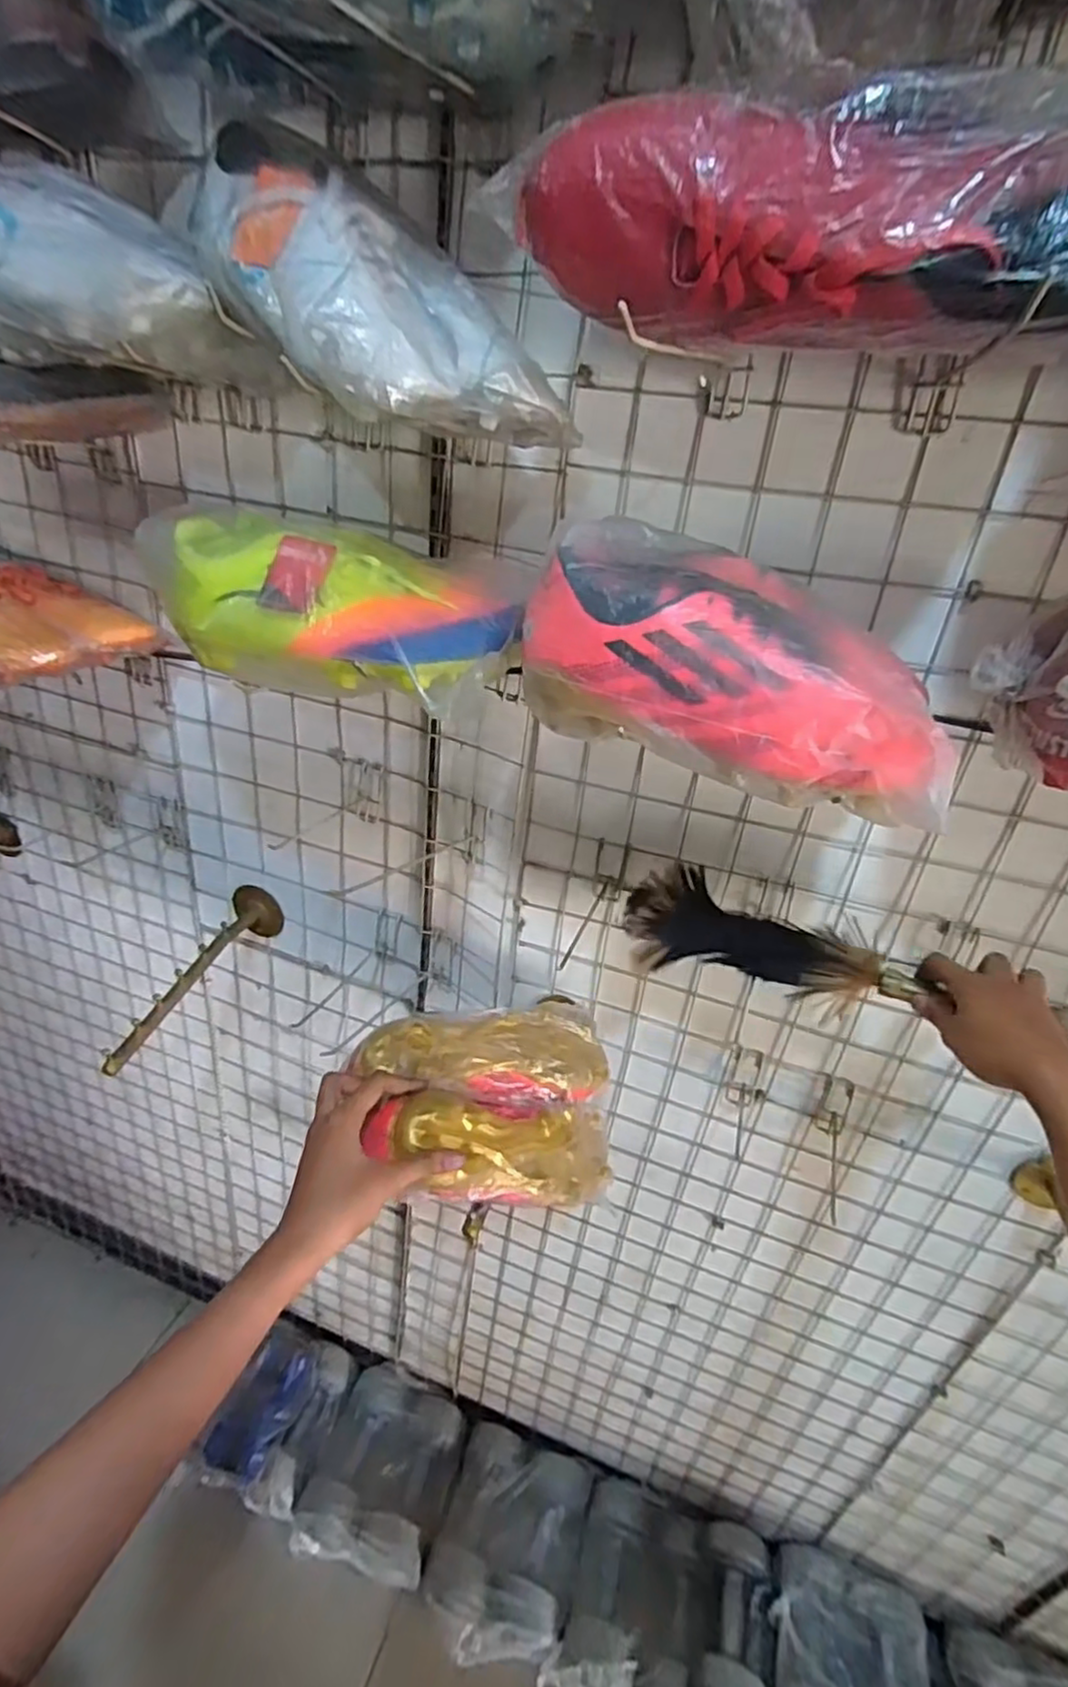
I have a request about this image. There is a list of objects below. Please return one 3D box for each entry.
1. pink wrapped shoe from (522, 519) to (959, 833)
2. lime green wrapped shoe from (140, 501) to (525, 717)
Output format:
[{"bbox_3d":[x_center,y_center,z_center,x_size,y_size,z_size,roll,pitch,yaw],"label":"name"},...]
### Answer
[{"bbox_3d":[0.126,-0.112,0.424,0.254,0.115,0.119,18,31,18],"label":"pink wrapped shoe"},{"bbox_3d":[-0.145,-0.169,0.492,0.297,0.090,0.125,21,32,23],"label":"lime green wrapped shoe"}]

